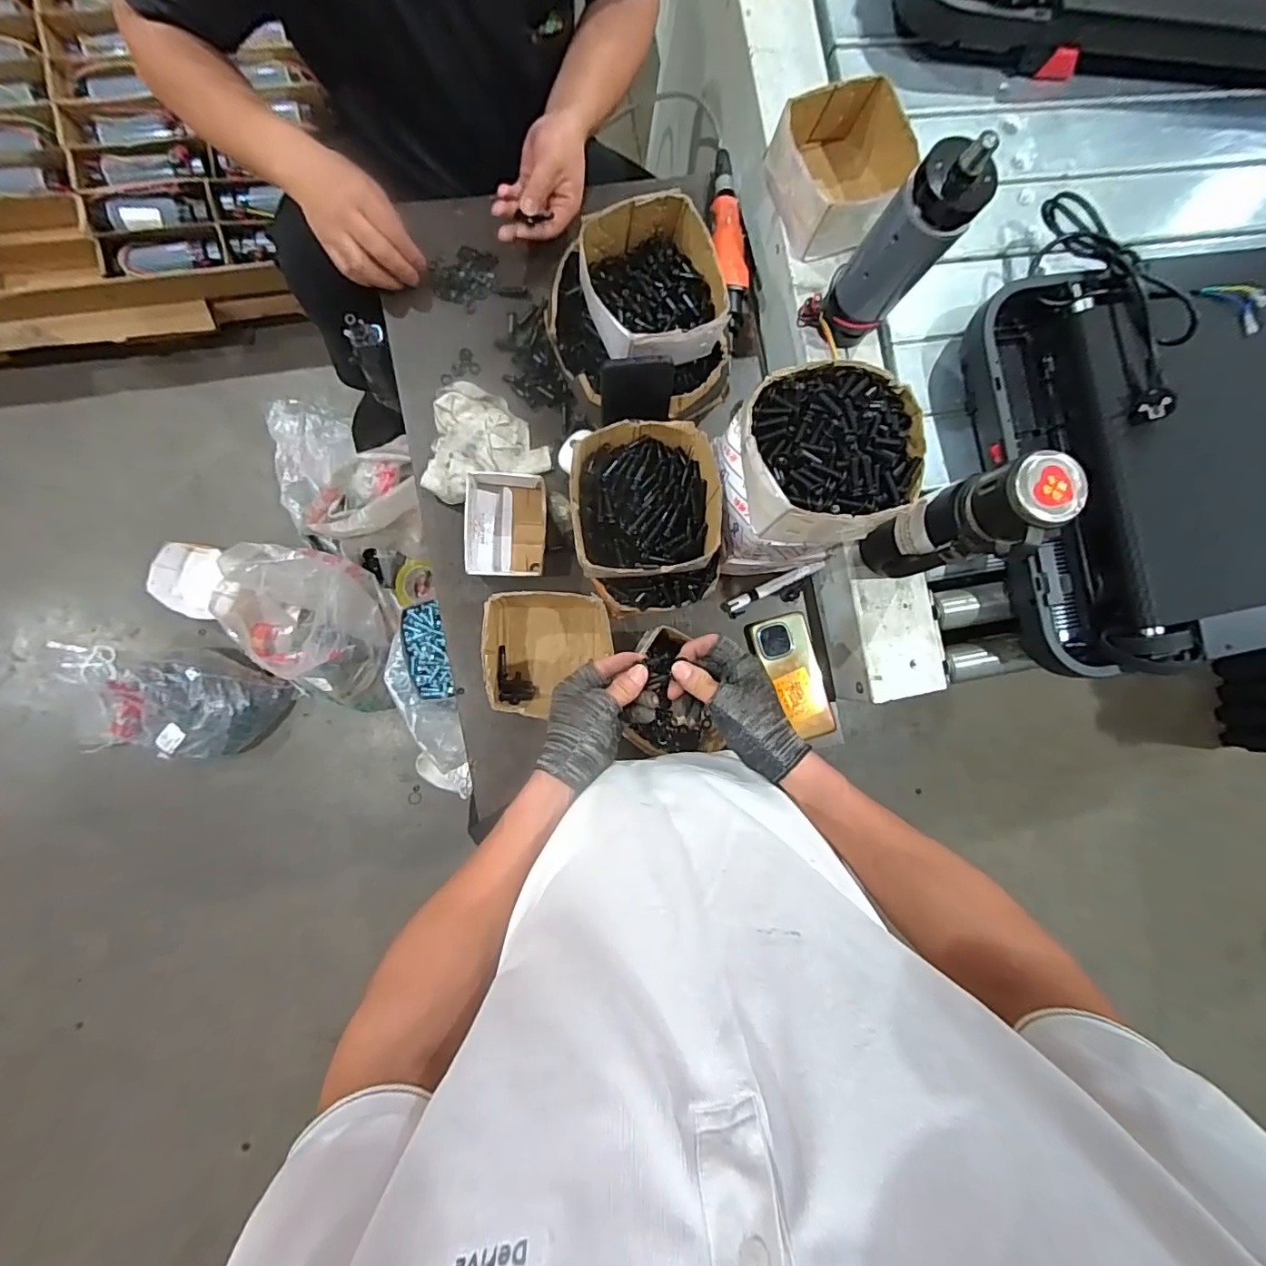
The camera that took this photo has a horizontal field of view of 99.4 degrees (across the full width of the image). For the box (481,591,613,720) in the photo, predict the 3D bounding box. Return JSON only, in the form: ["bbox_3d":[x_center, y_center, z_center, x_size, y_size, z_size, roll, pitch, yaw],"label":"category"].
[{"bbox_3d":[-0.100,0.023,0.652,0.153,0.078,0.138,3,87,-6],"label":"box"}]

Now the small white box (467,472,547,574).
[{"bbox_3d":[-0.150,-0.130,0.648,0.097,0.061,0.128,4,87,-6],"label":"small white box"}]

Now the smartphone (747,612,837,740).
[{"bbox_3d":[0.210,0.058,0.708,0.090,0.017,0.162,-13,86,-17],"label":"smartphone"}]

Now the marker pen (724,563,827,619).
[{"bbox_3d":[0.184,-0.062,0.712,0.142,0.016,0.023,-29,97,-2],"label":"marker pen"}]

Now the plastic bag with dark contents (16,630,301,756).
[{"bbox_3d":[-0.978,0.144,1.120,0.400,0.208,0.232,3,87,-6],"label":"plastic bag with dark contents"}]

